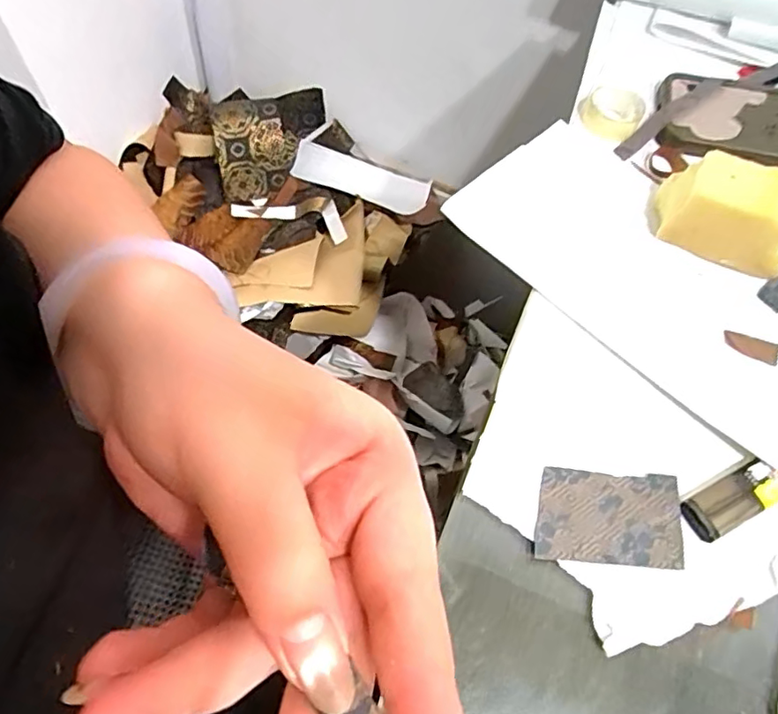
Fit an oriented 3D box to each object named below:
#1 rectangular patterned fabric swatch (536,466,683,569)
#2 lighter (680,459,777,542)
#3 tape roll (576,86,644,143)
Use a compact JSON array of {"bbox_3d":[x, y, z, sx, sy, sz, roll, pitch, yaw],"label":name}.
[{"bbox_3d":[0.111,0.081,0.292,0.072,0.004,0.045,5,62,0],"label":"rectangular patterned fabric swatch"},{"bbox_3d":[0.189,0.067,0.298,0.081,0.009,0.022,-24,65,-14],"label":"lighter"},{"bbox_3d":[0.161,-0.178,0.420,0.045,0.019,0.045,1,62,-2],"label":"tape roll"}]

